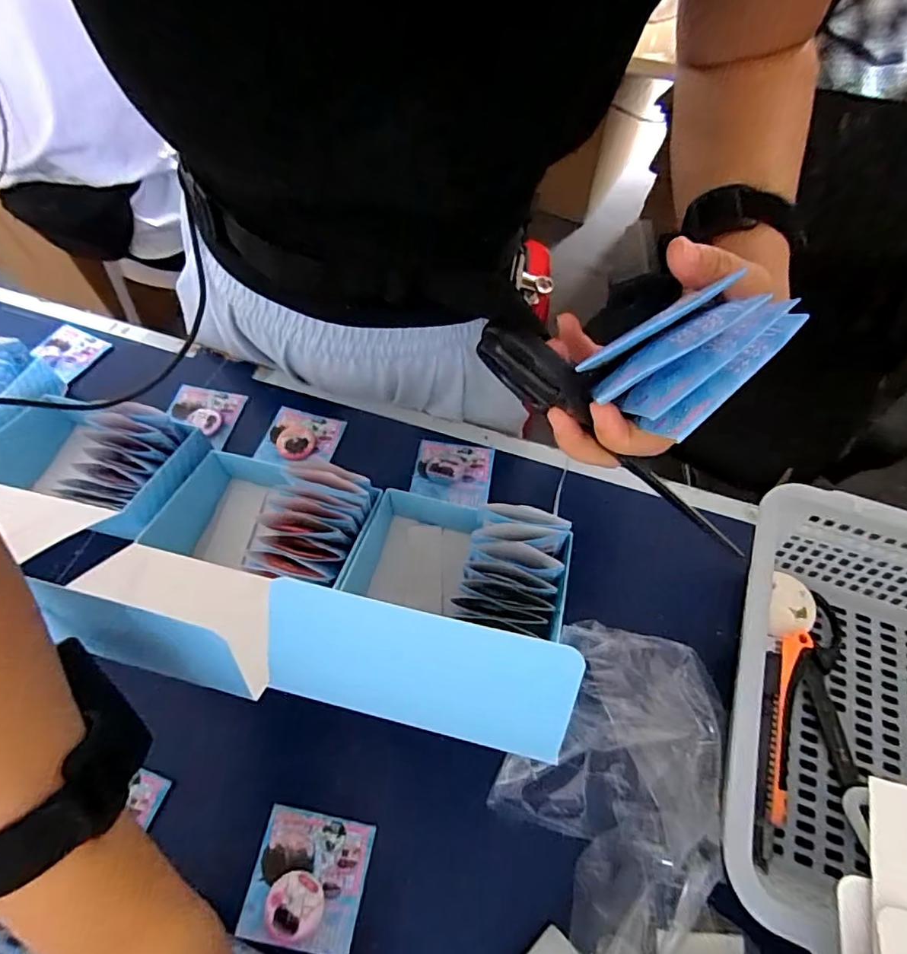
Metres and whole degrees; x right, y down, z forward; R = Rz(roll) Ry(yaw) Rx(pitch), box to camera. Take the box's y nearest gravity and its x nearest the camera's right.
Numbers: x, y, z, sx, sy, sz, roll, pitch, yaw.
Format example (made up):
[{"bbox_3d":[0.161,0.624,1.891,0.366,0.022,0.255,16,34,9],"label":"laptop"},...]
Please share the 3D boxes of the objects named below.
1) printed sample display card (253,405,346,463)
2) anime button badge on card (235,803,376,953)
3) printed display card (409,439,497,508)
[{"bbox_3d":[-0.143,-0.038,0.497,0.068,0.010,0.058,13,59,8],"label":"printed sample display card"},{"bbox_3d":[-0.090,0.247,0.329,0.068,0.010,0.066,10,53,4],"label":"anime button badge on card"},{"bbox_3d":[-0.001,-0.004,0.477,0.069,0.007,0.061,7,58,5],"label":"printed display card"}]

